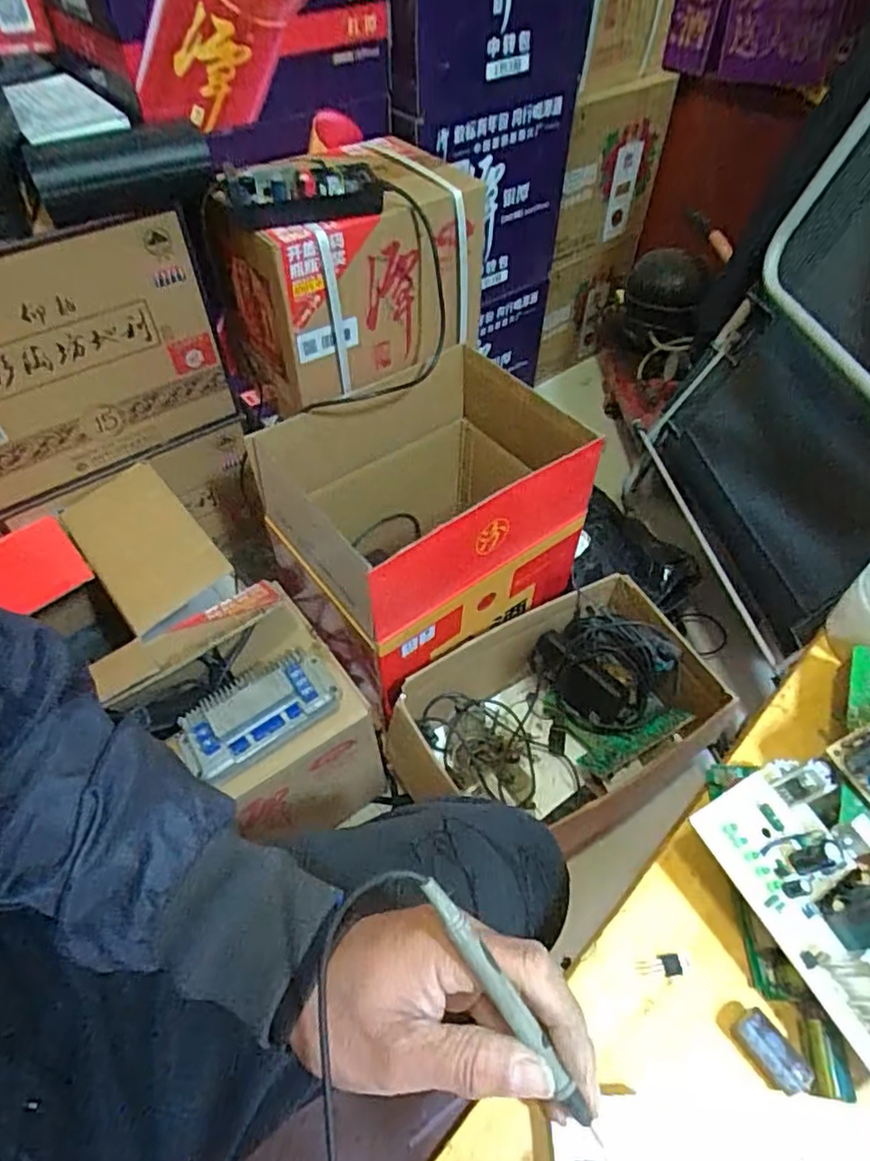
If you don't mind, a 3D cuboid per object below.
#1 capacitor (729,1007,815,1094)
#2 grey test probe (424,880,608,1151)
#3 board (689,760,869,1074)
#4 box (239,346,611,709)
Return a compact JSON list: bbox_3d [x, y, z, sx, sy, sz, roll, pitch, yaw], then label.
[{"bbox_3d":[0.164,0.231,0.306,0.017,0.016,0.035,-30,58,-21],"label":"capacitor"},{"bbox_3d":[0.033,0.182,0.264,0.008,0.008,0.136,-33,93,-23],"label":"grey test probe"},{"bbox_3d":[0.205,0.165,0.313,0.073,0.047,0.146,-24,56,-17],"label":"board"},{"bbox_3d":[-0.007,-0.092,0.919,0.391,0.285,0.334,-32,59,-22],"label":"box"}]

